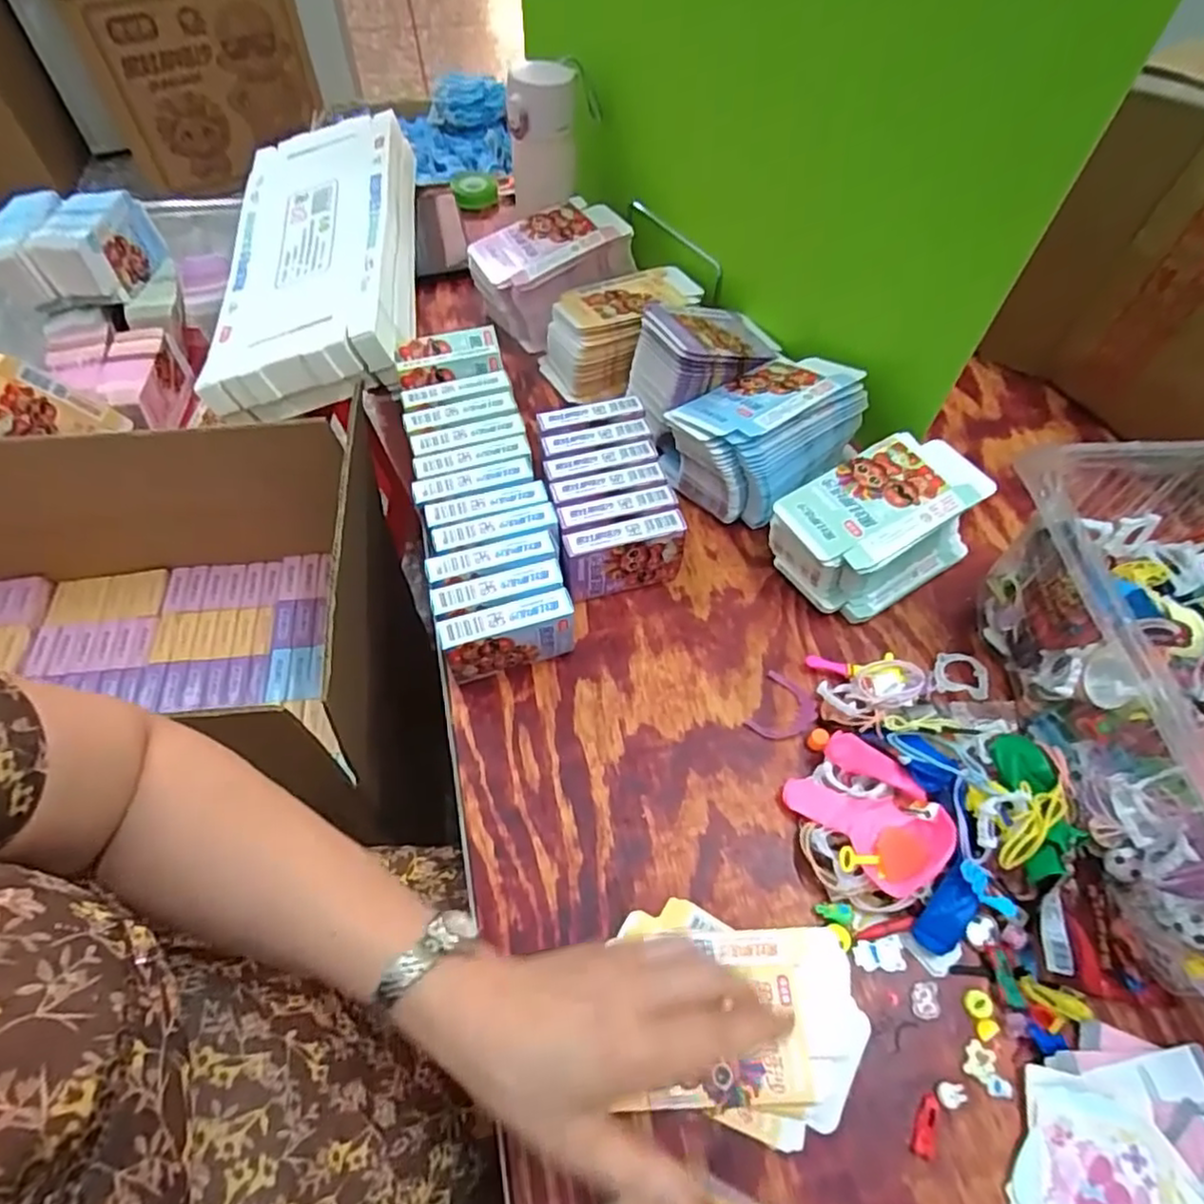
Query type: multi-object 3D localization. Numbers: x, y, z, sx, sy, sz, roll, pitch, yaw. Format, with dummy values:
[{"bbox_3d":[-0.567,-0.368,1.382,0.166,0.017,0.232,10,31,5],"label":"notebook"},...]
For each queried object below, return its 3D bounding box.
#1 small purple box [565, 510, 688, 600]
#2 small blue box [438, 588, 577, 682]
[{"bbox_3d":[0.016,-0.033,0.525,0.091,0.066,0.023,-13,60,-11],"label":"small purple box"},{"bbox_3d":[-0.065,0.028,0.484,0.091,0.067,0.022,-13,60,-11],"label":"small blue box"}]

